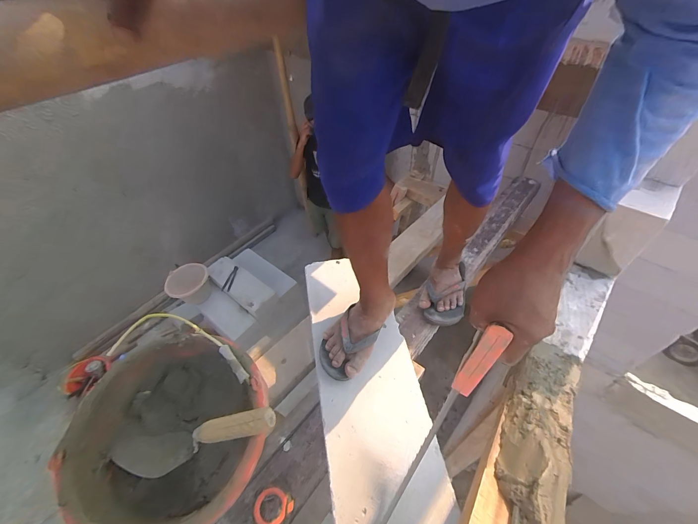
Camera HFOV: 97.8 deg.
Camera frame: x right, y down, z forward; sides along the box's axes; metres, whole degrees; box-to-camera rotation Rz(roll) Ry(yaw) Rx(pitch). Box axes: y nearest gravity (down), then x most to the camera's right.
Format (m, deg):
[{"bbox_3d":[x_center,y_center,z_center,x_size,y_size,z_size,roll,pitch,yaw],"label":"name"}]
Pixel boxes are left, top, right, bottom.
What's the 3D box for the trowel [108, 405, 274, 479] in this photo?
[{"bbox_3d":[-0.232,0.258,0.452,0.254,0.053,0.076,-22,46,12],"label":"trowel"}]

